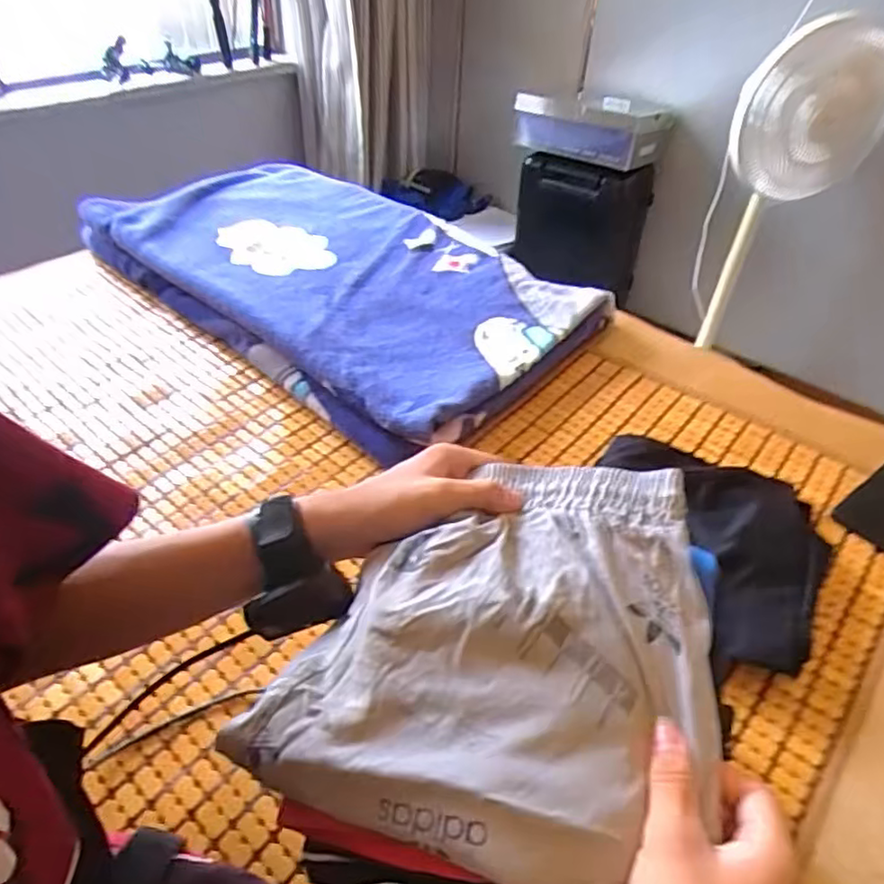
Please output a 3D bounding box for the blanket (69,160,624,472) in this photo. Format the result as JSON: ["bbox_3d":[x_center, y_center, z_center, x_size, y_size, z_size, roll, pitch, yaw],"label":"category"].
[{"bbox_3d":[-0.187,-0.296,1.112,0.842,0.070,0.454,33,49,29],"label":"blanket"}]

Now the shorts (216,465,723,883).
[{"bbox_3d":[0.049,0.107,0.379,0.221,0.048,0.257,19,43,17],"label":"shorts"}]

